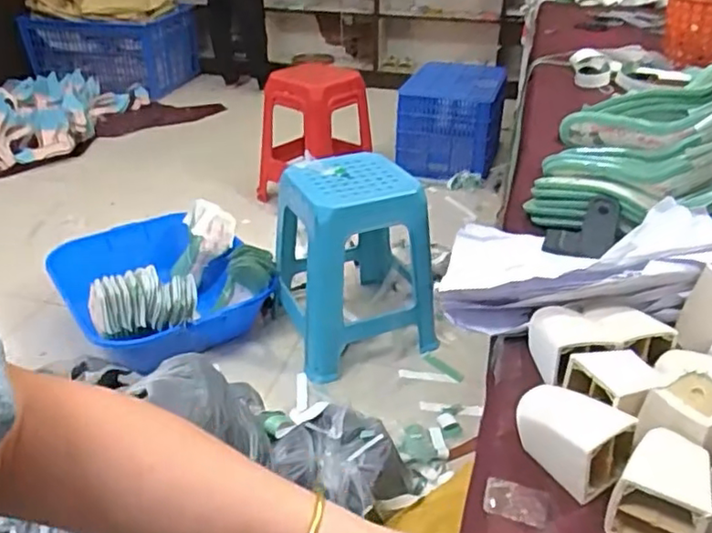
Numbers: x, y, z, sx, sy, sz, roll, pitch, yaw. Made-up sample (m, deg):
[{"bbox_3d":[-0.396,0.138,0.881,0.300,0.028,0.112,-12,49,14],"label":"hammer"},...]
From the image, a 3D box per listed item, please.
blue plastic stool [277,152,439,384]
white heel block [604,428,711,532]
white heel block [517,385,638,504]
[{"bbox_3d":[-0.006,-0.019,1.634,0.354,0.458,0.307,-13,34,-21],"label":"blue plastic stool"},{"bbox_3d":[0.221,0.159,0.448,0.060,0.055,0.077,19,36,28],"label":"white heel block"},{"bbox_3d":[0.168,0.132,0.490,0.055,0.050,0.085,-21,37,-30],"label":"white heel block"}]

